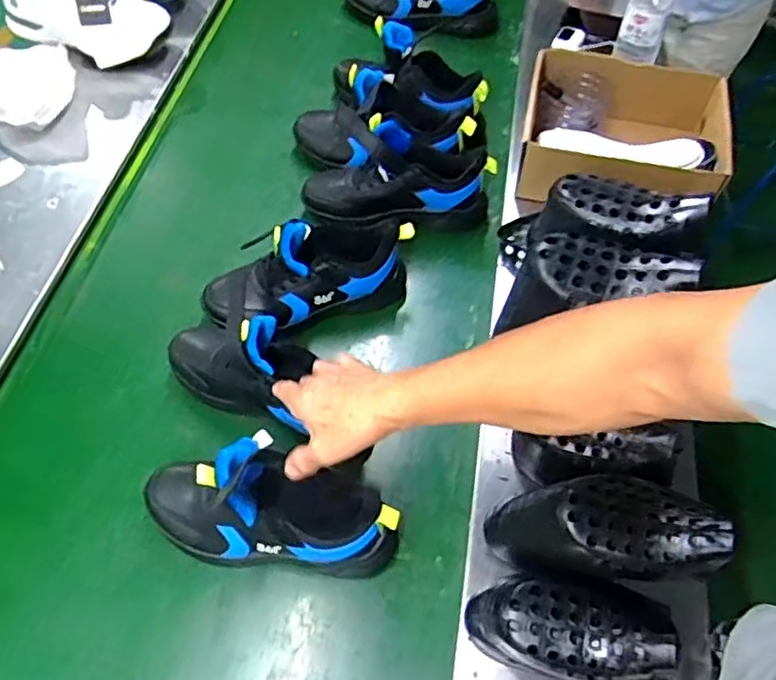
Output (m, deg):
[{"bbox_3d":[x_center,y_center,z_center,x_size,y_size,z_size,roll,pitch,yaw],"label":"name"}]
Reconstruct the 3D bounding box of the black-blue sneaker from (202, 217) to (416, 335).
[{"bbox_3d":[-0.100,-0.089,0.822,0.262,0.130,0.089,-14,59,-11],"label":"black-blue sneaker"}]

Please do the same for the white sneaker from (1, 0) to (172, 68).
[{"bbox_3d":[-0.513,-0.541,1.083,0.272,0.129,0.118,10,57,5],"label":"white sneaker"}]

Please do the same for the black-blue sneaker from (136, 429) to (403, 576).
[{"bbox_3d":[-0.122,0.160,0.650,0.254,0.128,0.095,5,57,1],"label":"black-blue sneaker"}]

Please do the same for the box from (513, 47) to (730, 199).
[{"bbox_3d":[0.322,-0.282,0.920,0.265,0.099,0.236,10,56,7],"label":"box"}]

